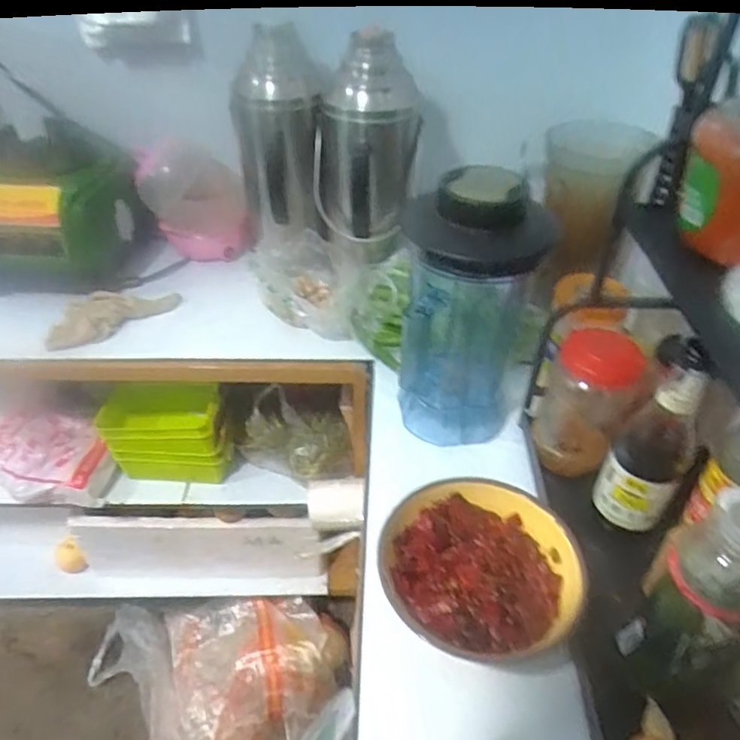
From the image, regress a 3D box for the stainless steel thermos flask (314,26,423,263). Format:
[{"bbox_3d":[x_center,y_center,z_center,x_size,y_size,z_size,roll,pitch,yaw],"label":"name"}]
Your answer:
[{"bbox_3d":[-0.007,-0.328,0.893,0.164,0.301,0.148,4,41,3],"label":"stainless steel thermos flask"}]

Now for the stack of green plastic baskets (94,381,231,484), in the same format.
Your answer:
[{"bbox_3d":[-0.357,0.122,1.035,0.216,0.187,0.094,-5,41,-7],"label":"stack of green plastic baskets"}]

